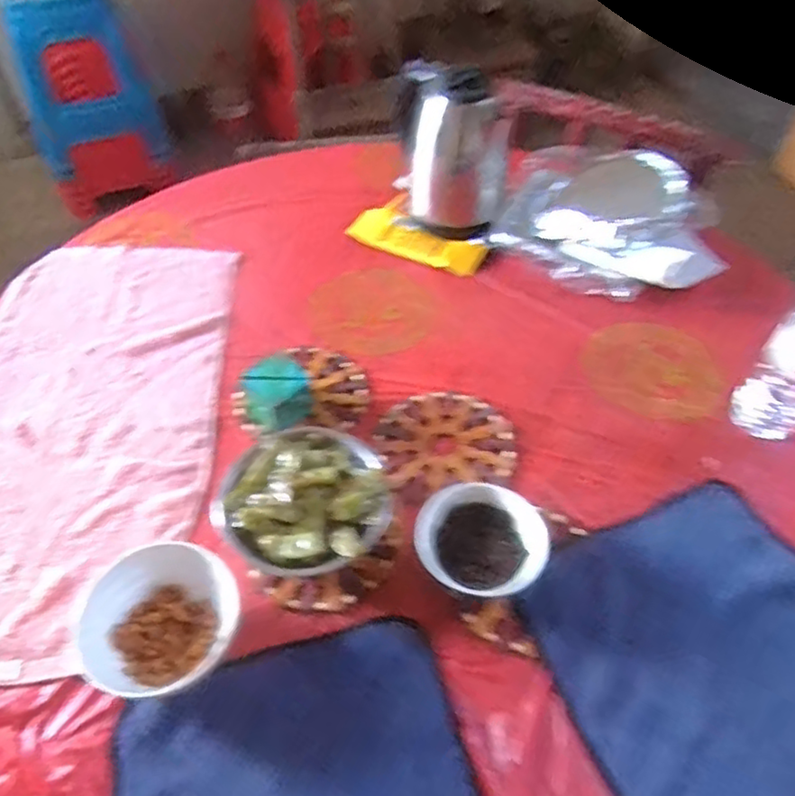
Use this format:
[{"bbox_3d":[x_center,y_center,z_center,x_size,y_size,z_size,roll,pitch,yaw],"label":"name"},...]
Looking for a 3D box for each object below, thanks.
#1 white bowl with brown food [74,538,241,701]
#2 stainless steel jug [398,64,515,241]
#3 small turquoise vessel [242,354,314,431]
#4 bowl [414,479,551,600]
[{"bbox_3d":[-0.218,0.213,0.617,0.135,0.052,0.140,0,51,0],"label":"white bowl with brown food"},{"bbox_3d":[0.082,-0.353,0.963,0.147,0.226,0.136,-3,51,5],"label":"stainless steel jug"},{"bbox_3d":[-0.143,-0.007,0.779,0.066,0.075,0.061,0,51,0],"label":"small turquoise vessel"},{"bbox_3d":[0.083,0.149,0.657,0.123,0.071,0.103,28,57,20],"label":"bowl"}]

